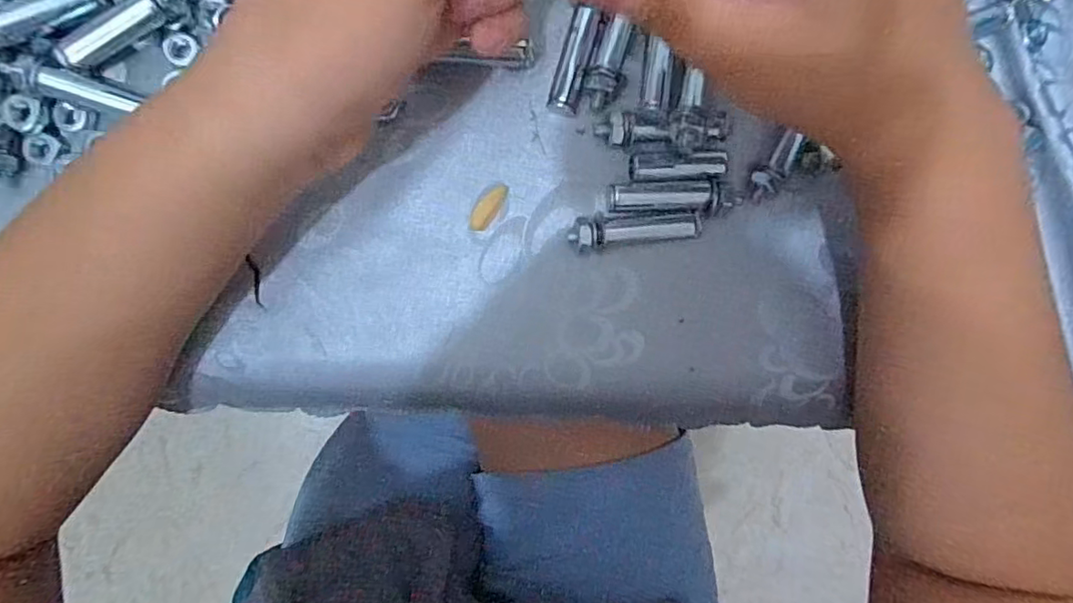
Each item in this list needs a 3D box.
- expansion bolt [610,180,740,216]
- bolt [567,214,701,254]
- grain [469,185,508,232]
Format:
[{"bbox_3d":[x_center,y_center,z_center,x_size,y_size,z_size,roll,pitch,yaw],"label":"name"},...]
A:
[{"bbox_3d":[0.056,-0.043,0.239,0.052,0.008,0.013,0,91,-5],"label":"expansion bolt"},{"bbox_3d":[0.040,-0.028,0.239,0.053,0.013,0.012,-4,92,-5],"label":"bolt"},{"bbox_3d":[-0.020,-0.038,0.239,0.008,0.004,0.022,34,88,-5],"label":"grain"}]

